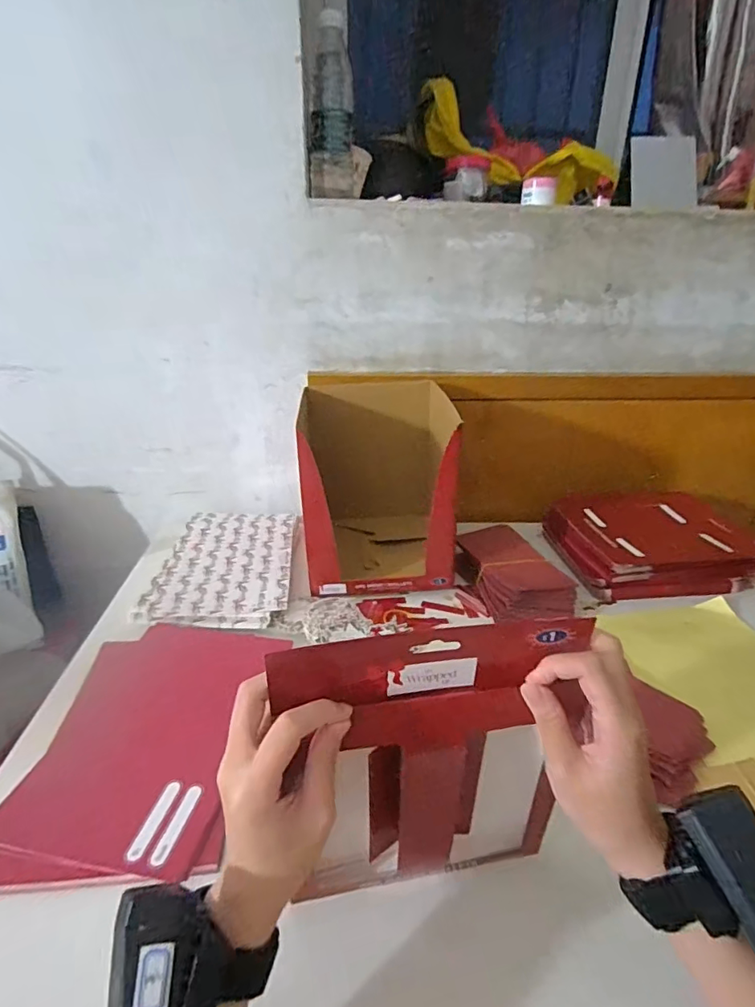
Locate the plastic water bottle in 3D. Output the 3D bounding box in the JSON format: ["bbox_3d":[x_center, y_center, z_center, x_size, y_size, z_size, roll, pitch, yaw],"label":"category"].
[{"bbox_3d":[-0.065,-0.579,0.743,0.069,0.224,0.061,1,24,0],"label":"plastic water bottle"}]

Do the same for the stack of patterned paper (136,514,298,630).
[{"bbox_3d":[-0.219,0.086,0.752,0.186,0.022,0.275,0,24,-2],"label":"stack of patterned paper"}]

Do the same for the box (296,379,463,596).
[{"bbox_3d":[0.002,-0.033,0.757,0.218,0.241,0.251,-1,24,-6],"label":"box"}]

